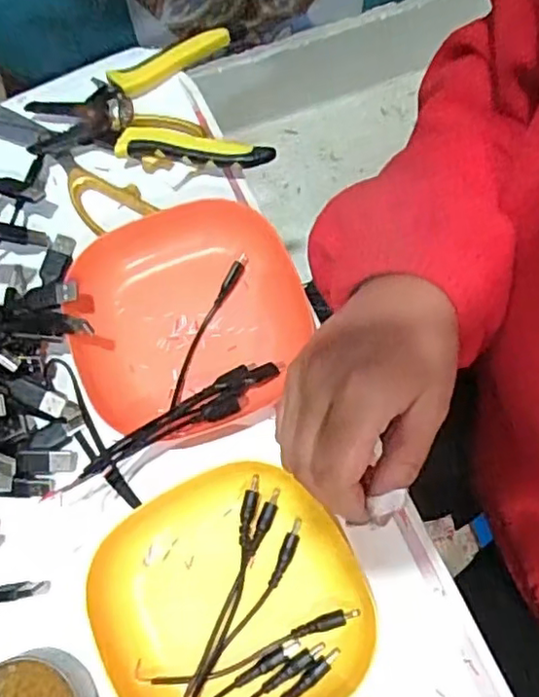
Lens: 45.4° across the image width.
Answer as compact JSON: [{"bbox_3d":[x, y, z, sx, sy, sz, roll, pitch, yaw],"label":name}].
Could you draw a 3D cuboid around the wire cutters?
[{"bbox_3d":[-0.080,-0.168,0.440,0.157,0.021,0.103,-1,75,1],"label":"wire cutters"}]

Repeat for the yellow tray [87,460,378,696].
[{"bbox_3d":[-0.021,0.141,0.355,0.139,0.031,0.134,-30,77,-7],"label":"yellow tray"}]

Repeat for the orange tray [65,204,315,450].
[{"bbox_3d":[-0.049,-0.015,0.395,0.141,0.029,0.136,-19,75,-4],"label":"orange tray"}]

